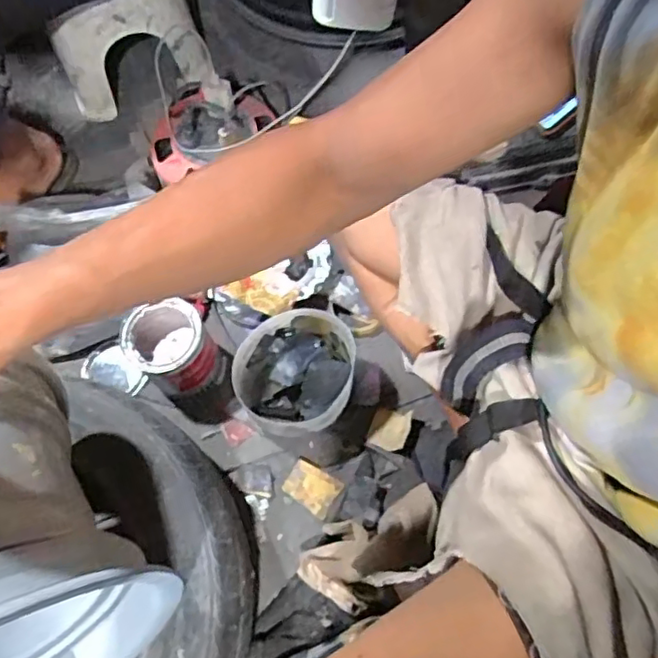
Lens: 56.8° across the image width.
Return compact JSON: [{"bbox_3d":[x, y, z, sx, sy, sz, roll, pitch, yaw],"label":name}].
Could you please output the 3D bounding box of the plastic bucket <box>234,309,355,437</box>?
[{"bbox_3d":[-0.046,0.065,0.830,0.158,0.077,0.164,-1,67,2],"label":"plastic bucket"}]

